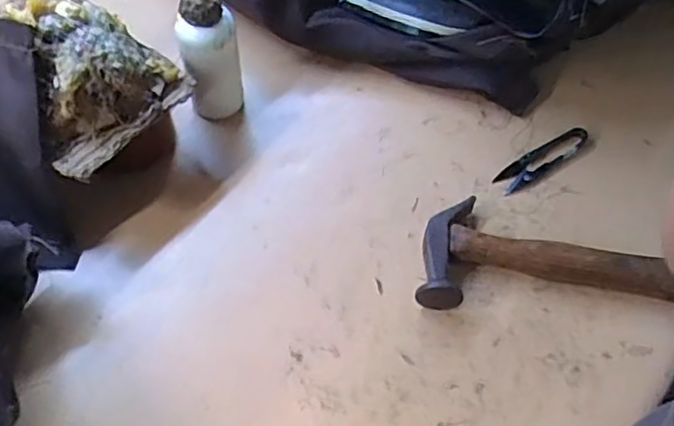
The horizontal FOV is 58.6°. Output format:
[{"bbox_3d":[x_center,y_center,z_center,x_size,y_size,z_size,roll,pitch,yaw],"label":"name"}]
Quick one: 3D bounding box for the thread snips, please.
[{"bbox_3d":[0.180,-0.047,0.524,0.099,0.009,0.023,-30,66,-19],"label":"thread snips"}]

